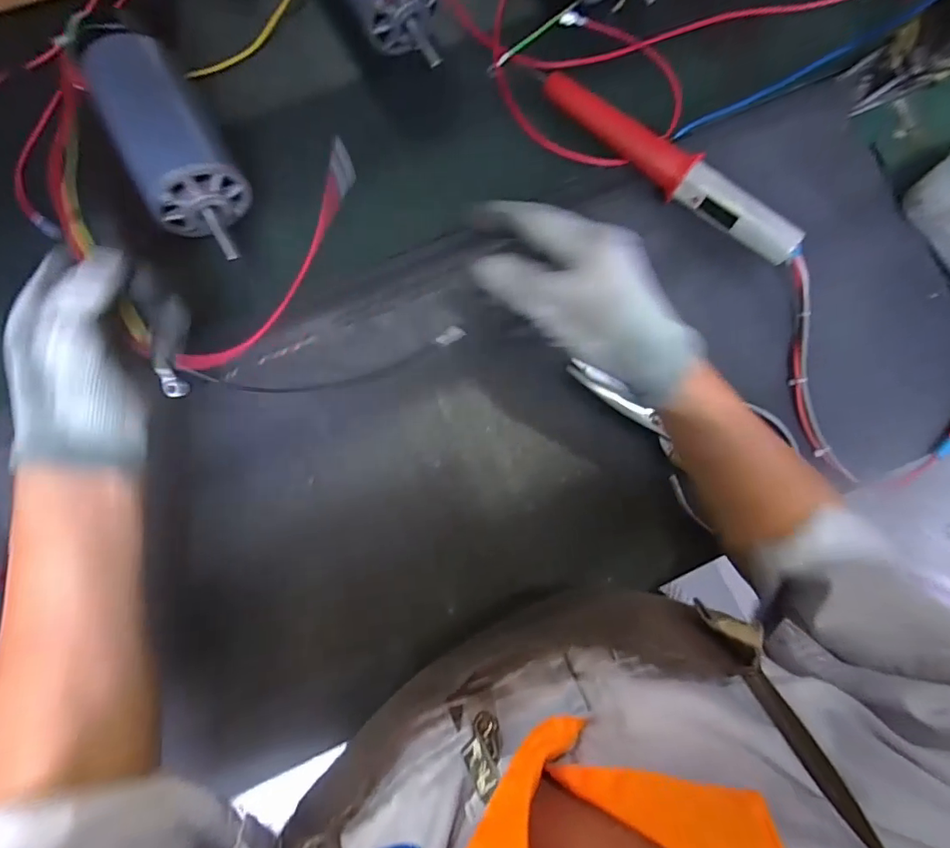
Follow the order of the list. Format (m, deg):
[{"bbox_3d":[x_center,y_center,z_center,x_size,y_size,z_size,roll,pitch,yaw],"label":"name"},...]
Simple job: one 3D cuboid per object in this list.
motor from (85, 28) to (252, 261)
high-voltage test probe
[{"bbox_3d":[-0.241,-0.216,0.408,0.067,0.066,0.186,-31,85,-5],"label":"motor"},{"bbox_3d":[0.162,-0.220,0.436,0.251,0.045,0.030,39,84,3],"label":"high-voltage test probe"}]

